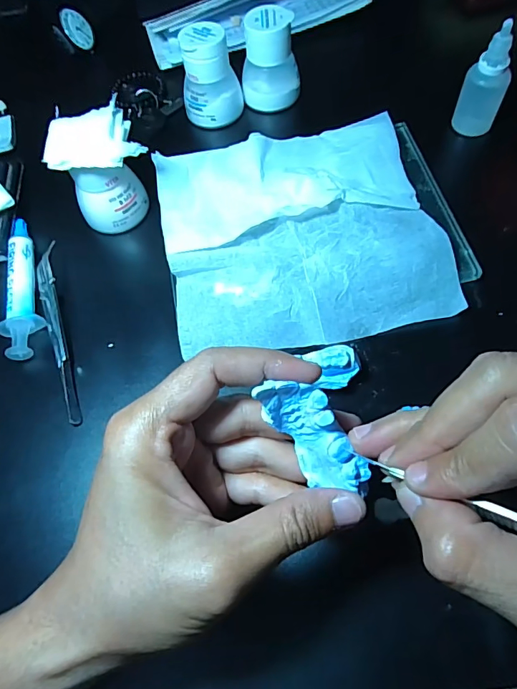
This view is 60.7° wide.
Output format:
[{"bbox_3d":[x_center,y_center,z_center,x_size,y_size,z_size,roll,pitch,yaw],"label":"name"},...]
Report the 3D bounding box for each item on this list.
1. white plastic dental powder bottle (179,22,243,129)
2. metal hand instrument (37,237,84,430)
[{"bbox_3d":[-0.040,-0.216,0.358,0.048,0.061,0.040,-3,67,3],"label":"white plastic dental powder bottle"},{"bbox_3d":[-0.137,-0.015,0.299,0.012,0.016,0.142,-18,64,-3],"label":"metal hand instrument"}]

